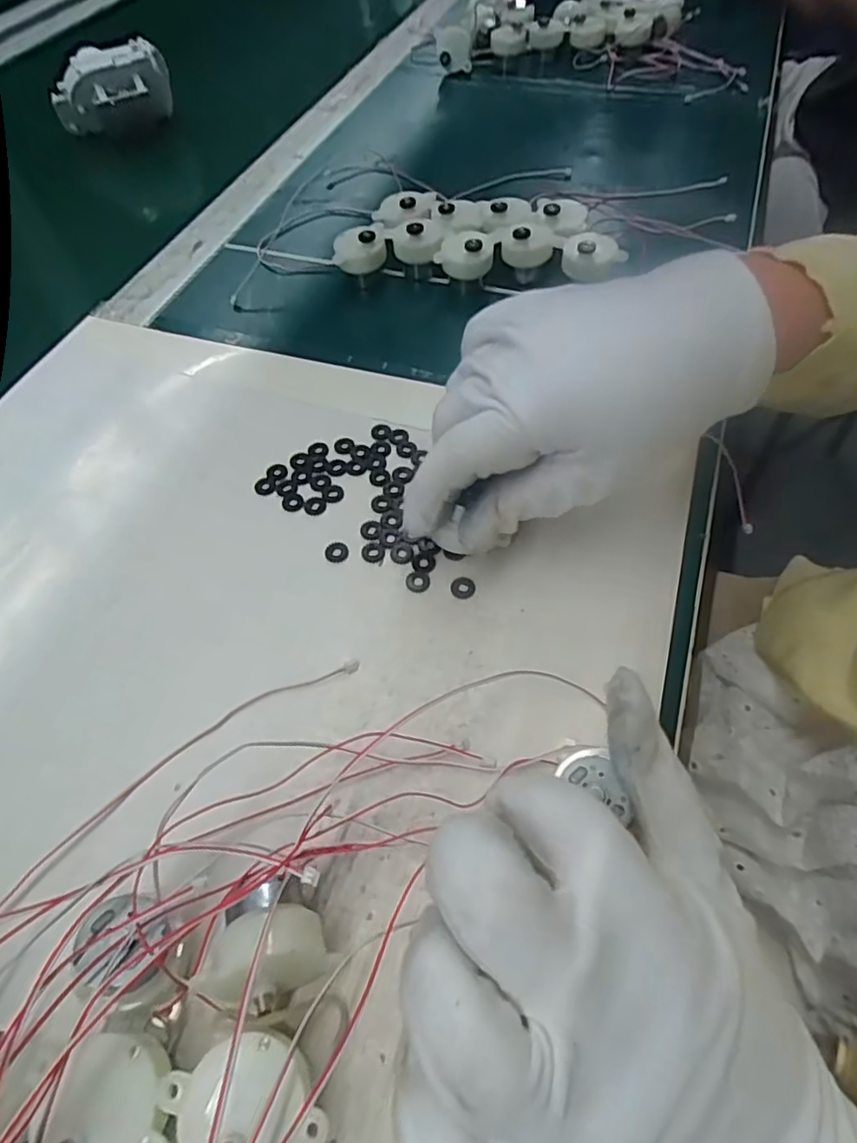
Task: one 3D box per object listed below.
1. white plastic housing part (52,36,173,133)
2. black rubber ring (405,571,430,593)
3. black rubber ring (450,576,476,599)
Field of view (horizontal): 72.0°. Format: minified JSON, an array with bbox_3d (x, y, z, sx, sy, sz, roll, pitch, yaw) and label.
[{"bbox_3d":[-0.268,-0.406,0.498,0.096,0.057,0.038,-22,60,-10],"label":"white plastic housing part"},{"bbox_3d":[-0.005,0.004,0.263,0.010,0.004,0.011,-1,59,2],"label":"black rubber ring"},{"bbox_3d":[0.015,0.006,0.260,0.011,0.004,0.011,-1,59,2],"label":"black rubber ring"}]

